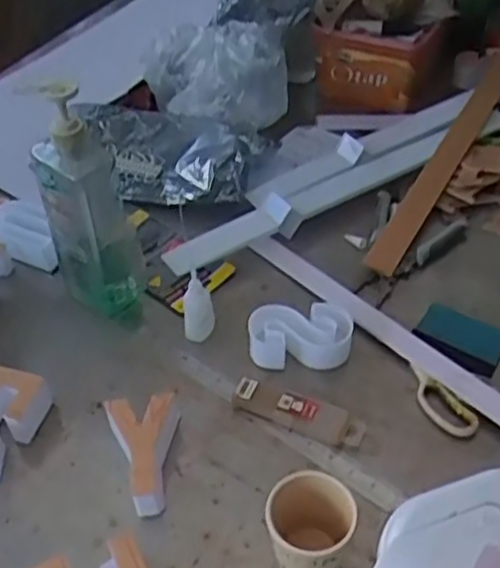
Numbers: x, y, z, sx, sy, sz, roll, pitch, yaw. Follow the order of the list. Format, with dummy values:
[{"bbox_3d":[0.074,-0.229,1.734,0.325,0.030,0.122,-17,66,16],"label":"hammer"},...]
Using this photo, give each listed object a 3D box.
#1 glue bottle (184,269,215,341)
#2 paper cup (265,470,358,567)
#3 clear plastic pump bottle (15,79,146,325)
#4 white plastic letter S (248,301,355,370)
[{"bbox_3d":[-0.060,0.026,0.828,0.033,0.084,0.028,-7,45,-3],"label":"glue bottle"},{"bbox_3d":[0.053,0.216,0.629,0.070,0.087,0.071,-2,45,2],"label":"paper cup"},{"bbox_3d":[-0.178,-0.085,0.800,0.066,0.274,0.103,-34,52,-27],"label":"clear plastic pump bottle"},{"bbox_3d":[0.058,0.057,0.811,0.118,0.041,0.064,-6,45,-2],"label":"white plastic letter S"}]

